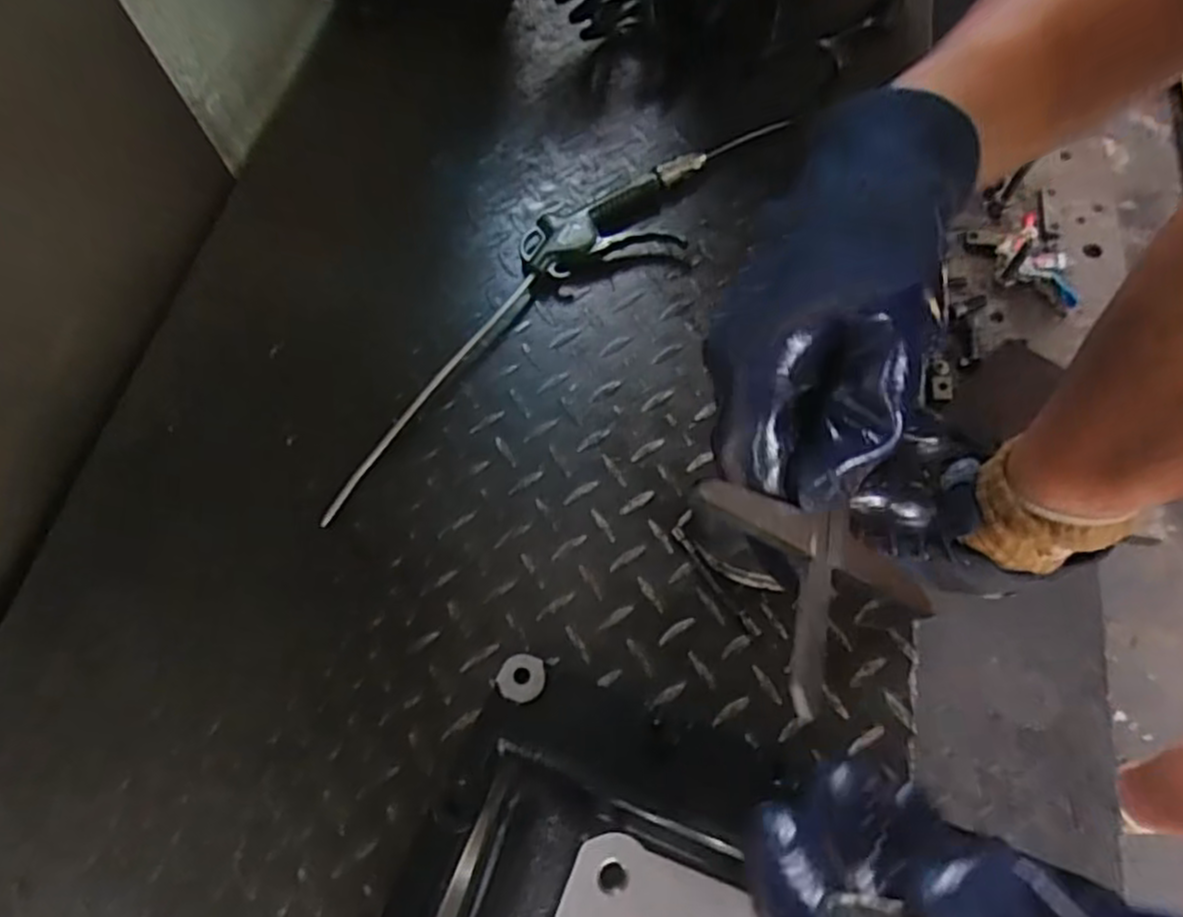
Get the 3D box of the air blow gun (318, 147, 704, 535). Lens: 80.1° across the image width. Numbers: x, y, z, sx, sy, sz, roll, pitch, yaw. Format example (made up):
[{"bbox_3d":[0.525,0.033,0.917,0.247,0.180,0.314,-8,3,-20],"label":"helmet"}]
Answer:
[{"bbox_3d":[-0.065,-0.128,0.585,0.433,0.031,0.100,-42,70,-16],"label":"air blow gun"}]

